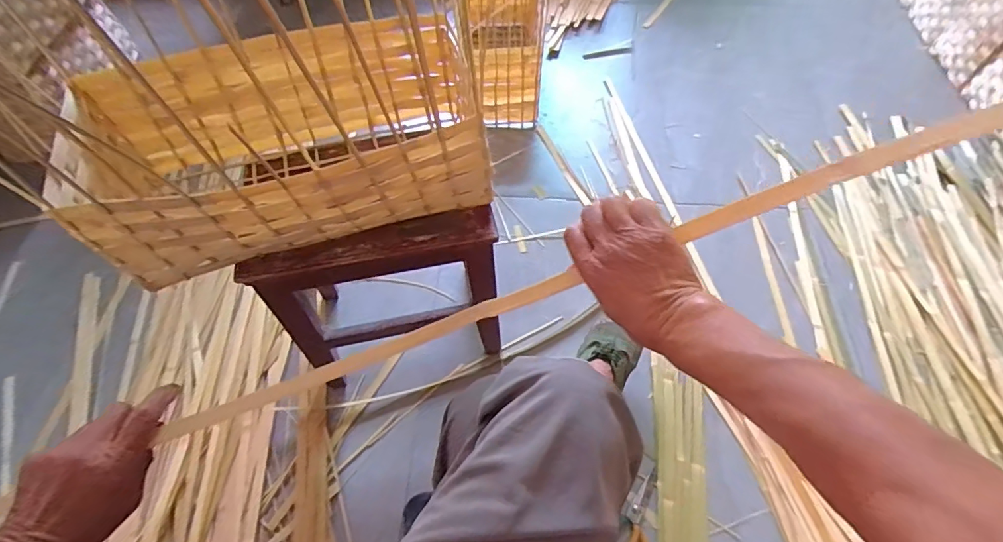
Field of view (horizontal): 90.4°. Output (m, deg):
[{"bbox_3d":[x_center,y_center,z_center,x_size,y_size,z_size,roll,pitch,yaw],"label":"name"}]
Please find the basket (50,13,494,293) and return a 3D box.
[{"bbox_3d":[-0.261,-0.142,0.602,0.442,0.179,0.248,-10,61,-6],"label":"basket"}]

